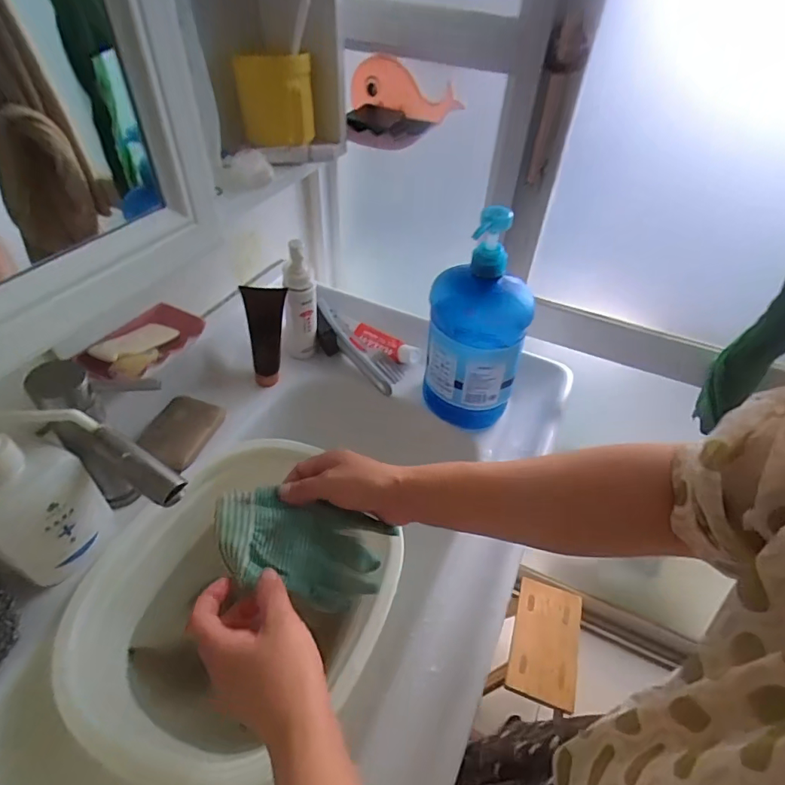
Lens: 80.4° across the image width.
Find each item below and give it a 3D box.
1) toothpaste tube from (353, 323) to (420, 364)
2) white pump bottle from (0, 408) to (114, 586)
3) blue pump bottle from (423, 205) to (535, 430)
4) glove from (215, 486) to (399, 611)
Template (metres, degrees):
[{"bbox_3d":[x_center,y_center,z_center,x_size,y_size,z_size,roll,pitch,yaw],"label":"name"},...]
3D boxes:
[{"bbox_3d":[-0.009,-0.072,0.675,0.110,0.019,0.032,31,52,25],"label":"toothpaste tube"},{"bbox_3d":[-0.288,0.083,0.388,0.108,0.182,0.055,-28,53,-27],"label":"white pump bottle"},{"bbox_3d":[0.095,-0.070,0.520,0.110,0.250,0.071,10,46,7],"label":"blue pump bottle"},{"bbox_3d":[-0.079,0.136,0.398,0.138,0.064,0.079,10,46,7],"label":"glove"}]

